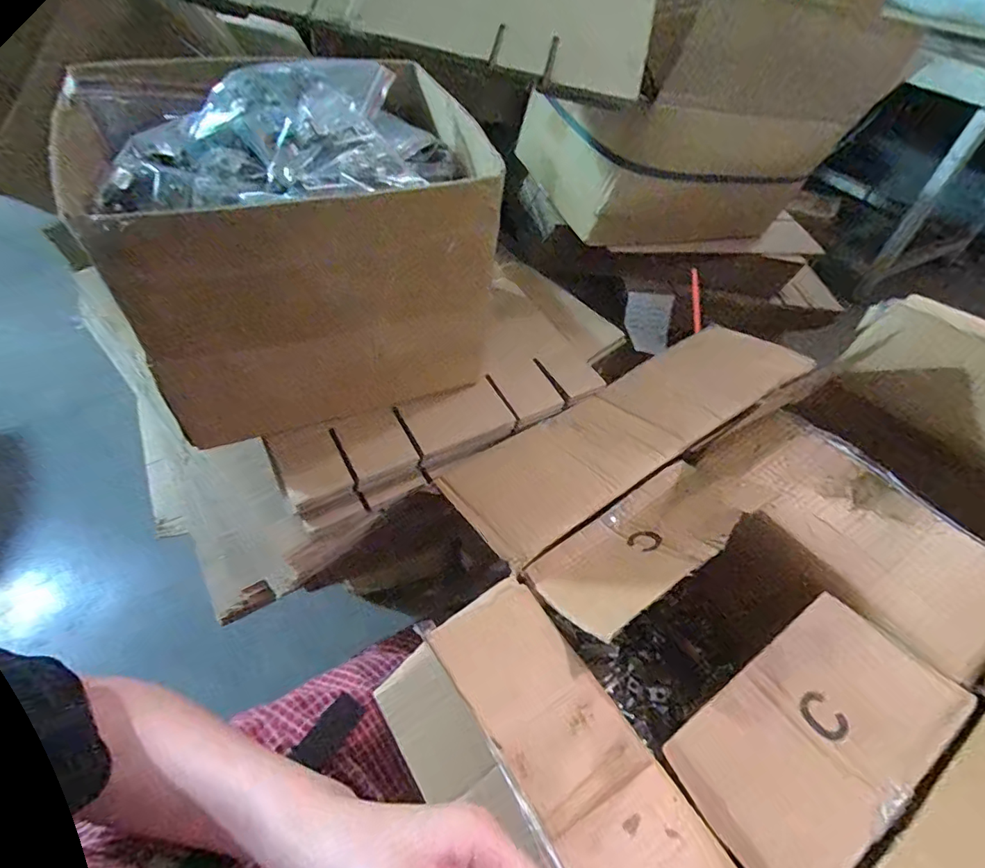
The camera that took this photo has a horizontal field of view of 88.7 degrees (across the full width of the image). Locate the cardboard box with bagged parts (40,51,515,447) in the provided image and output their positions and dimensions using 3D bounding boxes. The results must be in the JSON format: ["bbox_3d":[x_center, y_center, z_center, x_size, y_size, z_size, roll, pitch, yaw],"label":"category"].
[{"bbox_3d":[-0.179,-0.187,0.507,0.314,0.243,0.253,-17,53,-18],"label":"cardboard box with bagged parts"}]

